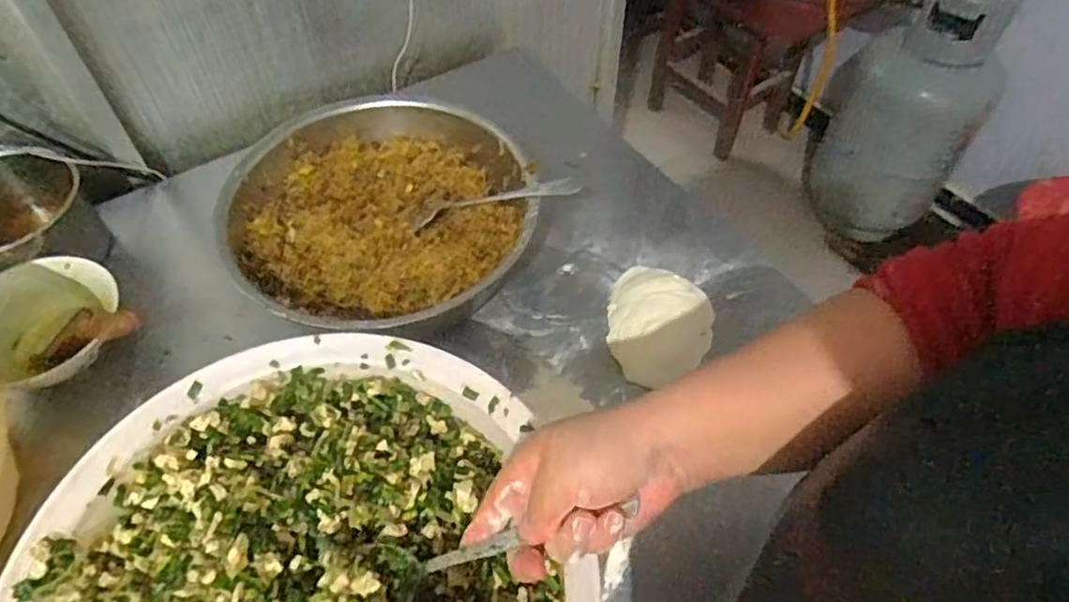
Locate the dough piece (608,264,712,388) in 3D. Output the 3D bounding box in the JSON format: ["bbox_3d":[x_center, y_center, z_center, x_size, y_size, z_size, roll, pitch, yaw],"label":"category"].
[{"bbox_3d":[0.124,0.020,0.652,0.101,0.045,0.132,15,54,10],"label":"dough piece"}]

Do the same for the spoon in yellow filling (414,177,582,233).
[{"bbox_3d":[-0.040,-0.100,0.657,0.176,0.017,0.033,-8,53,20],"label":"spoon in yellow filling"}]

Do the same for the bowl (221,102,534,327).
[{"bbox_3d":[-0.151,-0.075,0.663,0.287,0.096,0.282,0,53,0],"label":"bowl"}]

